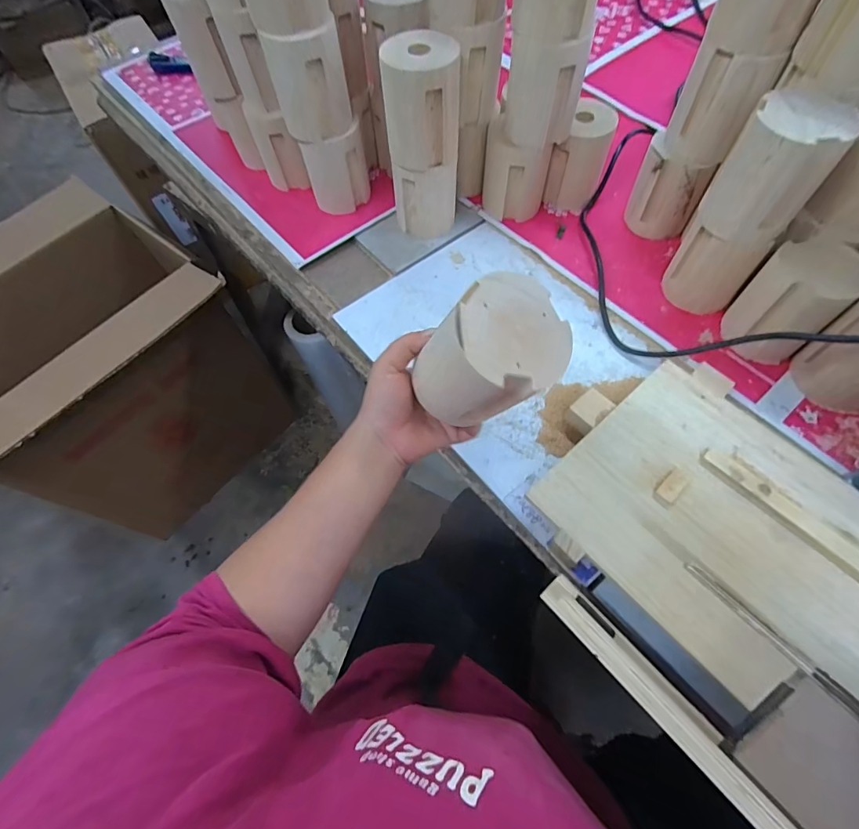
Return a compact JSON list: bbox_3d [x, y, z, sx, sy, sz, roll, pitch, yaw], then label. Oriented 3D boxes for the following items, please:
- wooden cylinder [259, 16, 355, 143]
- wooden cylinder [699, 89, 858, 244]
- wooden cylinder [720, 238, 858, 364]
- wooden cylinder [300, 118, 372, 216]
[{"bbox_3d":[-0.135,-0.386,0.503,0.082,0.101,0.090,-11,63,-2],"label":"wooden cylinder"},{"bbox_3d":[0.306,-0.215,0.394,0.077,0.098,0.074,36,71,19],"label":"wooden cylinder"},{"bbox_3d":[0.358,-0.112,0.441,0.078,0.098,0.079,41,72,21],"label":"wooden cylinder"},{"bbox_3d":[-0.124,-0.333,0.589,0.084,0.097,0.076,-17,63,-5],"label":"wooden cylinder"}]

